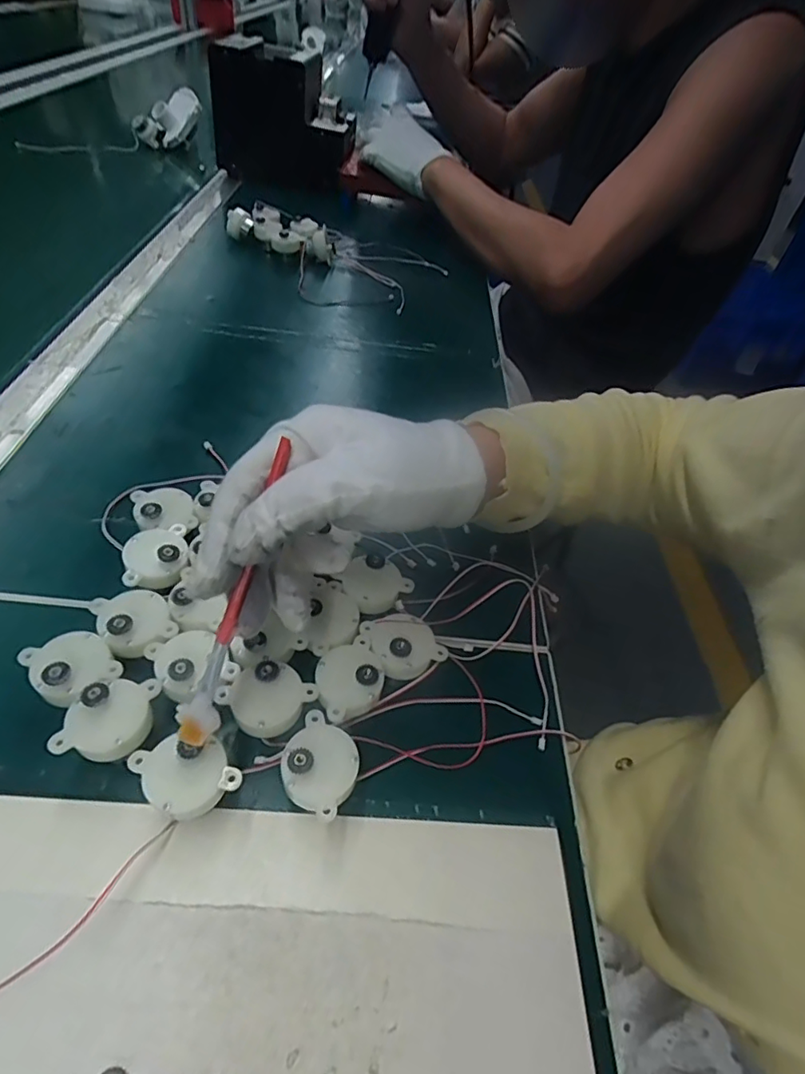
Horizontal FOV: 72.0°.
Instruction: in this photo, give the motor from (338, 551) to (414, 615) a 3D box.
[{"bbox_3d":[-0.015,0.022,0.297,0.030,0.010,0.031,-32,58,-32],"label":"motor"}]

